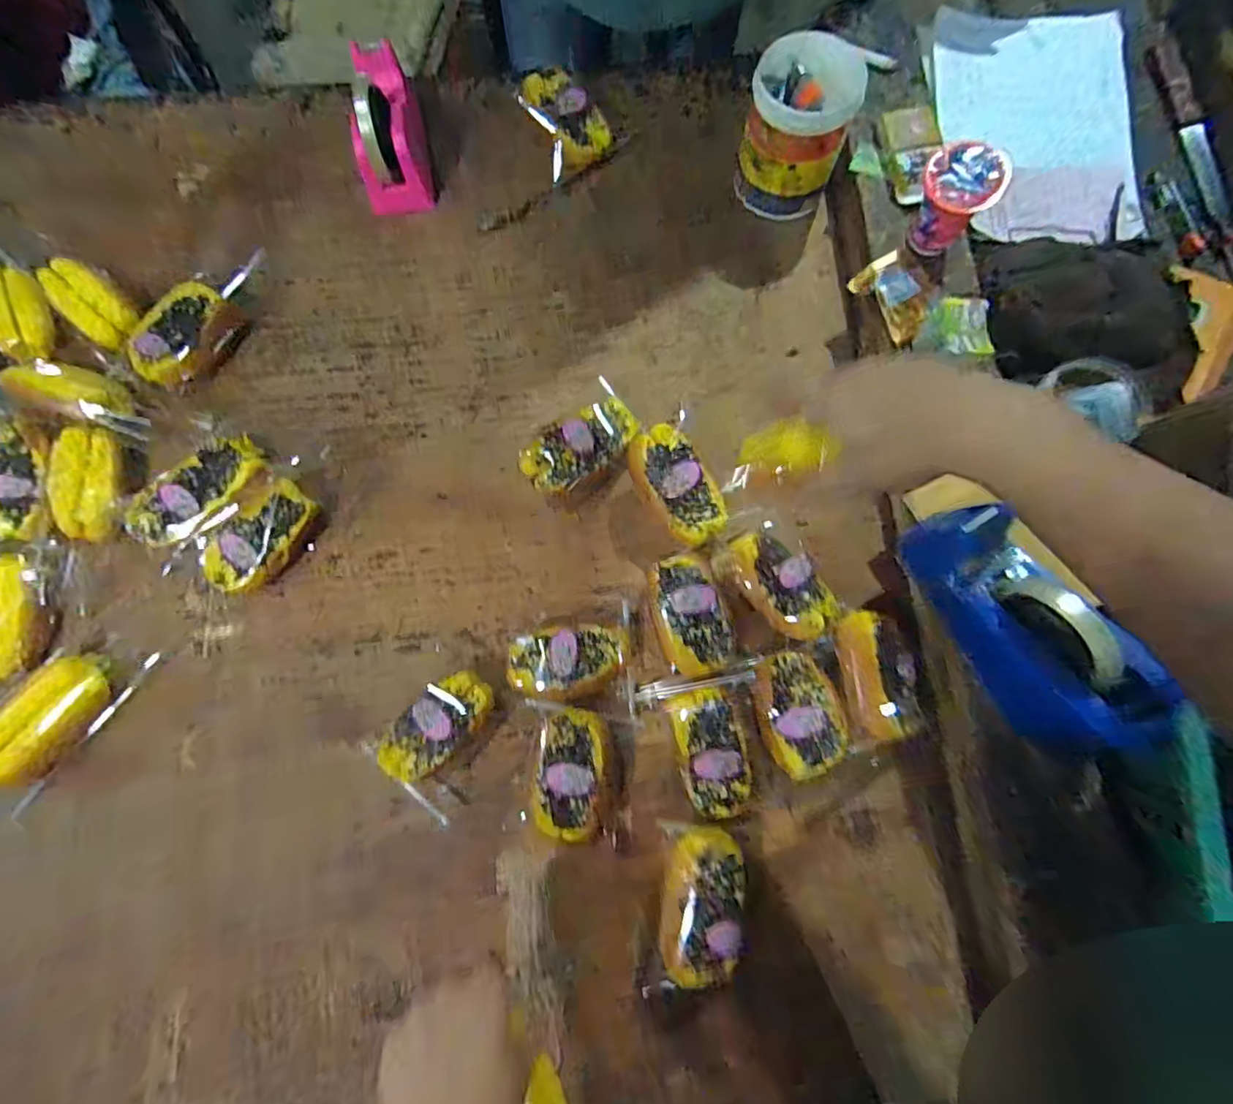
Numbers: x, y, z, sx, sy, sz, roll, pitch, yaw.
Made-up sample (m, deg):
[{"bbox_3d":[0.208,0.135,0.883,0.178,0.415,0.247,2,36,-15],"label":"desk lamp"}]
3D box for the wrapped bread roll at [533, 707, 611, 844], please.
[{"bbox_3d":[-0.041,0.202,0.525,0.071,0.044,0.112,4,78,2],"label":"wrapped bread roll"}]

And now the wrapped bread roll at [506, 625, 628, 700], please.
[{"bbox_3d":[-0.045,0.106,0.548,0.115,0.044,0.068,-3,77,1],"label":"wrapped bread roll"}]

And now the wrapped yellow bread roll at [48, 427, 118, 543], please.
[{"bbox_3d":[-0.556,-0.070,0.605,0.055,0.031,0.117,-5,77,0],"label":"wrapped yellow bread roll"}]

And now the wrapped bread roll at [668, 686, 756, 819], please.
[{"bbox_3d":[0.086,0.182,0.526,0.068,0.046,0.112,-13,77,-1],"label":"wrapped bread roll"}]

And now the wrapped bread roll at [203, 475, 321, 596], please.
[{"bbox_3d":[-0.359,-0.011,0.585,0.069,0.034,0.124,42,82,10],"label":"wrapped bread roll"}]

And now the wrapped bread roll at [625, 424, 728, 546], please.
[{"bbox_3d":[0.061,-0.063,0.568,0.062,0.064,0.114,-34,79,-6],"label":"wrapped bread roll"}]

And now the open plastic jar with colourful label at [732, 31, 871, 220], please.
[{"bbox_3d":[0.191,-0.448,0.616,0.106,0.127,0.099,0,77,1],"label":"open plastic jar with colourful label"}]

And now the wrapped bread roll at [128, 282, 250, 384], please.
[{"bbox_3d":[-0.473,-0.239,0.633,0.079,0.041,0.122,33,80,8],"label":"wrapped bread roll"}]

